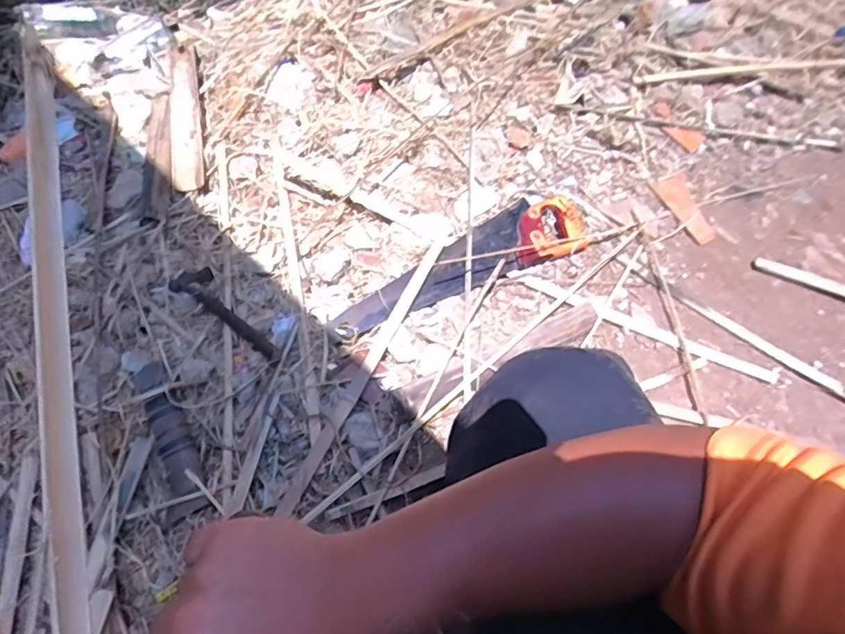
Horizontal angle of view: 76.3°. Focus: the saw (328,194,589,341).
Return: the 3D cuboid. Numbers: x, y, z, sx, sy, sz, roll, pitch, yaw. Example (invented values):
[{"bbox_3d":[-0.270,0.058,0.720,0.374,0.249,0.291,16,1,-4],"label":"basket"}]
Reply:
[{"bbox_3d":[0.082,-0.079,0.913,0.506,0.037,0.135,-33,70,-18],"label":"saw"}]

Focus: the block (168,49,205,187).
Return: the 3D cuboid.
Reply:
[{"bbox_3d":[-0.462,-0.394,1.047,0.055,0.020,0.367,-10,64,-9],"label":"block"}]

